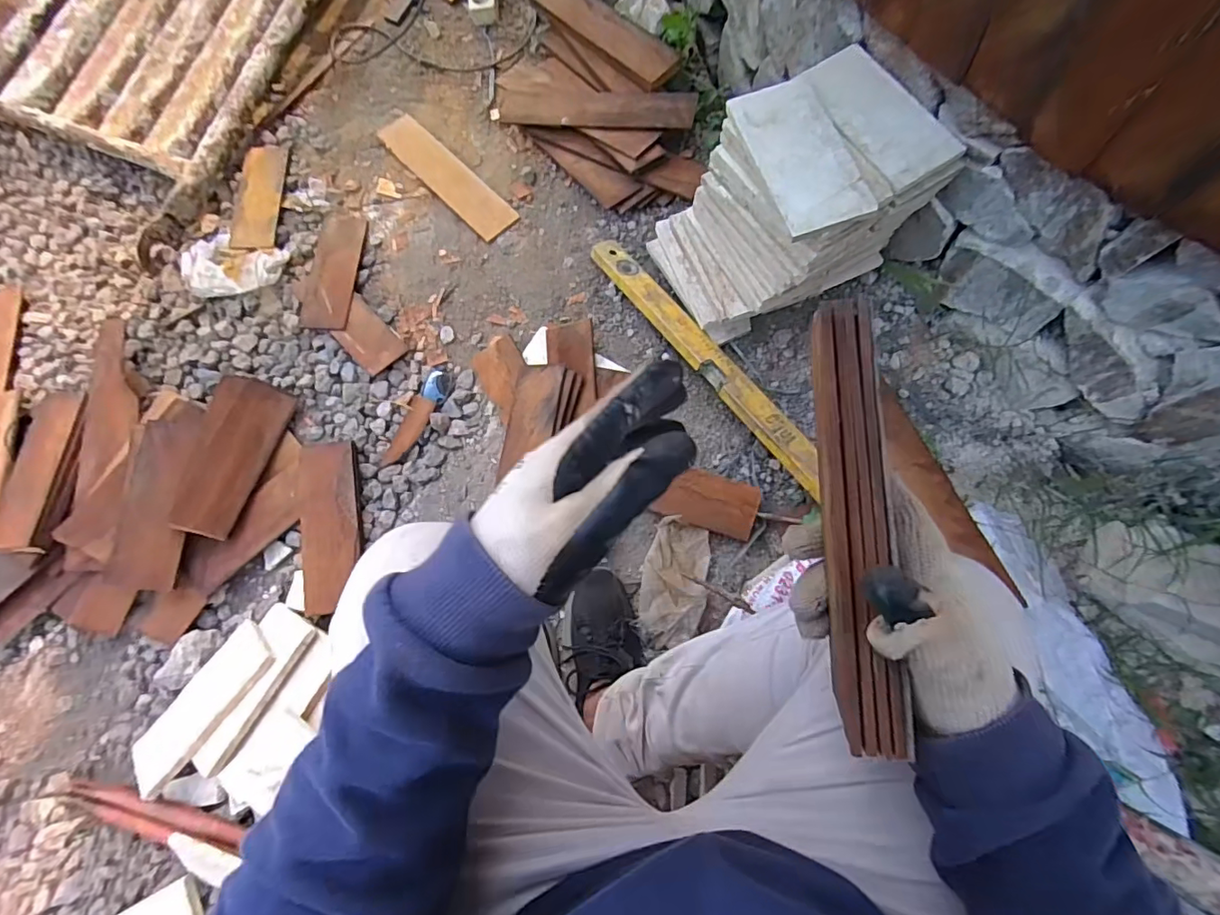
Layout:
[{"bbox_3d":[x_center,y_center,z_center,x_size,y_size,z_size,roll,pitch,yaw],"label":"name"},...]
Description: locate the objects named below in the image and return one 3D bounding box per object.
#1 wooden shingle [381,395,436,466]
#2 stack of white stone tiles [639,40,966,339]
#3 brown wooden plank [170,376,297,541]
[{"bbox_3d":[-0.316,-0.040,0.850,0.040,0.004,0.121,18,75,7],"label":"wooden shingle"},{"bbox_3d":[0.238,-0.349,0.739,0.293,0.238,0.258,-31,71,-6],"label":"stack of white stone tiles"},{"bbox_3d":[-0.568,-0.004,0.803,0.101,0.016,0.238,20,70,-23],"label":"brown wooden plank"}]

